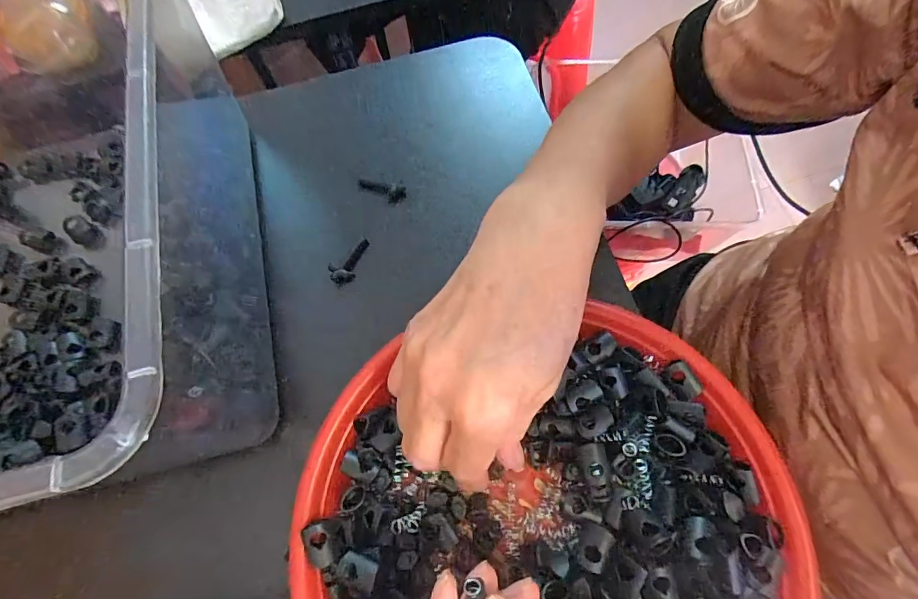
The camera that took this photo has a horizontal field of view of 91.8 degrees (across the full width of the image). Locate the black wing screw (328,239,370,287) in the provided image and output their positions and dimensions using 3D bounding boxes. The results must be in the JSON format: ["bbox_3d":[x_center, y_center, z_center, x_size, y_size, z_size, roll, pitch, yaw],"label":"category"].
[{"bbox_3d":[-0.075,-0.026,0.302,0.016,0.008,0.038,19,57,10],"label":"black wing screw"}]

